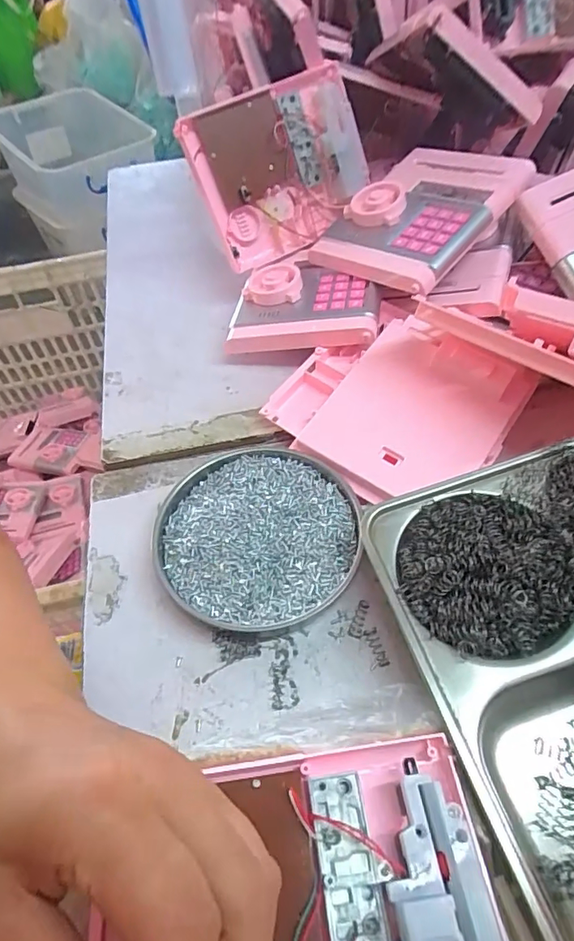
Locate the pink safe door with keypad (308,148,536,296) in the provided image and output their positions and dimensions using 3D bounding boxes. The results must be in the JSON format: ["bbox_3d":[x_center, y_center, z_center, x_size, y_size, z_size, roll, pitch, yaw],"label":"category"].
[{"bbox_3d":[0.115,-0.230,0.446,0.163,0.028,0.127,-47,54,-11],"label":"pink safe door with keypad"}]

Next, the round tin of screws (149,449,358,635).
[{"bbox_3d":[-0.020,0.043,0.345,0.134,0.019,0.129,-2,52,3],"label":"round tin of screws"}]

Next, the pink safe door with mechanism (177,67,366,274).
[{"bbox_3d":[-0.001,-0.277,0.473,0.157,0.130,0.030,-26,21,-5],"label":"pink safe door with mechanism"}]

